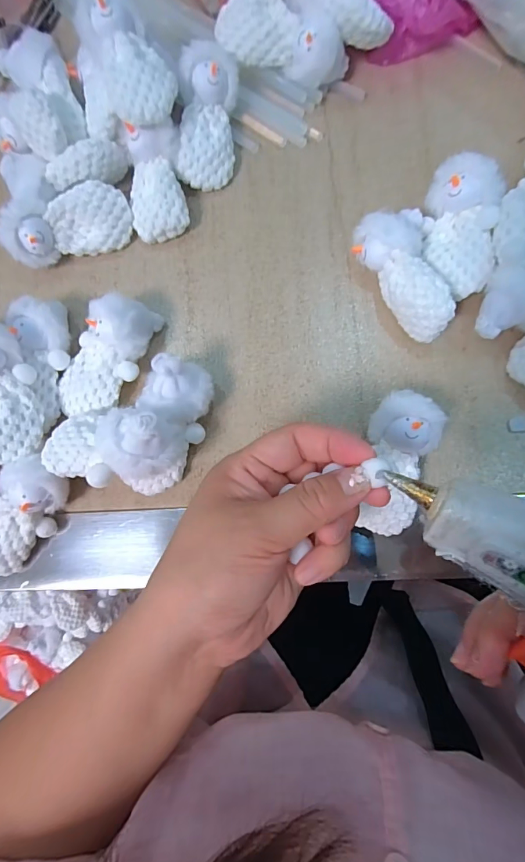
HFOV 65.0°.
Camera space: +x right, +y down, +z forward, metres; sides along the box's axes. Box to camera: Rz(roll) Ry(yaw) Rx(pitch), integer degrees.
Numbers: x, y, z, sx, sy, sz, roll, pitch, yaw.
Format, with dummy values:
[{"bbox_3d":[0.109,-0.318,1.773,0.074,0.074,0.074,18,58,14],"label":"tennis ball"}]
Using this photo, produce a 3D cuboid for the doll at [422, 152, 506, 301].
[{"bbox_3d":[0.124,-0.125,0.262,0.039,0.038,0.078,7,82,6],"label":"doll"}]

